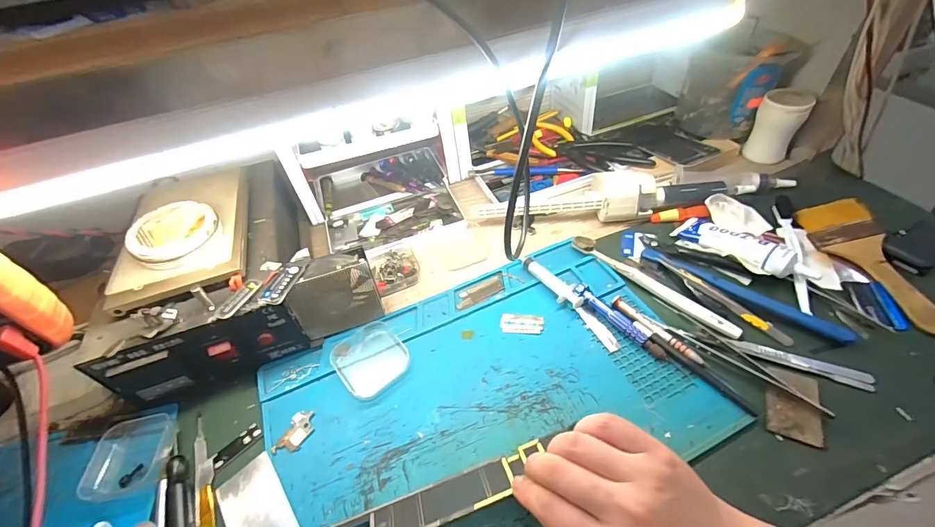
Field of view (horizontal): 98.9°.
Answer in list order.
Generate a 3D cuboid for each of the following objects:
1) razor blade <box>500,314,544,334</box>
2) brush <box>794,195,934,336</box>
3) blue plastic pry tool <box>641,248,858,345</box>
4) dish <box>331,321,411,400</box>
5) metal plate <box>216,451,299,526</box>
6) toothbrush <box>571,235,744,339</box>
[{"bbox_3d":[0.055,0.060,0.407,0.043,0.004,0.021,1,48,8],"label":"razor blade"},{"bbox_3d":[0.404,0.000,0.406,0.061,0.013,0.163,-13,52,21],"label":"brush"},{"bbox_3d":[0.265,0.030,0.395,0.185,0.014,0.019,31,58,30],"label":"blue plastic pry tool"},{"bbox_3d":[-0.095,0.090,0.390,0.063,0.012,0.073,-34,52,-22],"label":"dish"},{"bbox_3d":[-0.166,0.195,0.317,0.044,0.004,0.084,-34,47,-23],"label":"metal plate"},{"bbox_3d":[0.188,0.019,0.417,0.021,0.011,0.182,-37,54,-24],"label":"toothbrush"}]

